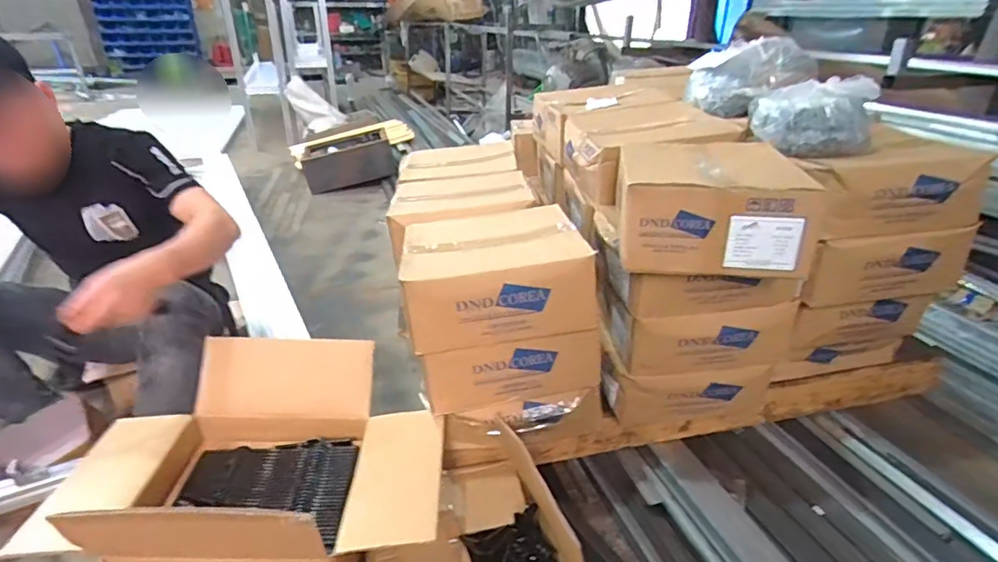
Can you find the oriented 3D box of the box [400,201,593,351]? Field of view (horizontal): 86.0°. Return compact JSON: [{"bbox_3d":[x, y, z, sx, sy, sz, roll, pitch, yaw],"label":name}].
[{"bbox_3d":[-0.005,-0.008,0.938,0.312,0.152,0.205,-2,25,-6],"label":"box"}]

